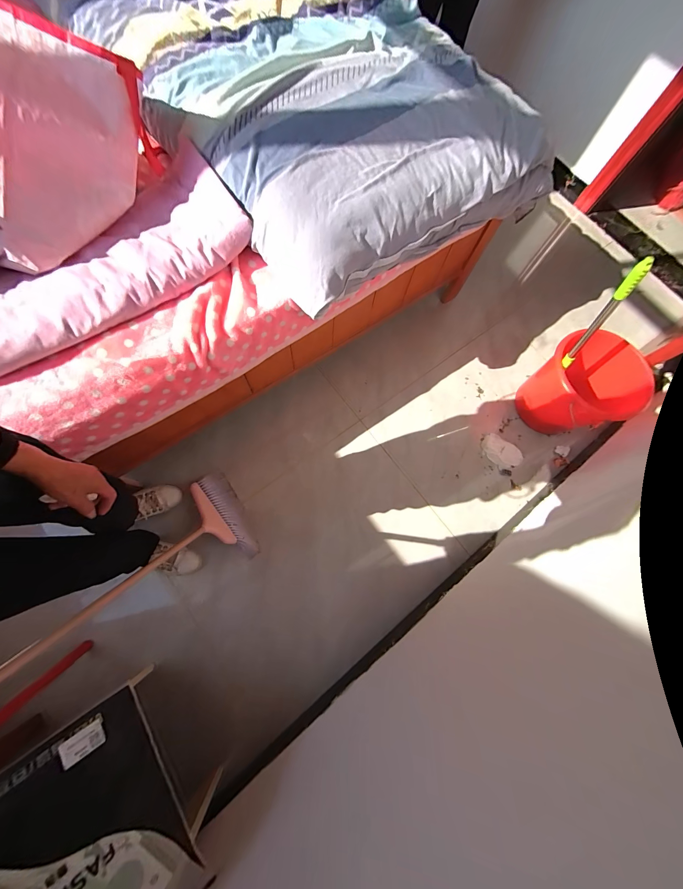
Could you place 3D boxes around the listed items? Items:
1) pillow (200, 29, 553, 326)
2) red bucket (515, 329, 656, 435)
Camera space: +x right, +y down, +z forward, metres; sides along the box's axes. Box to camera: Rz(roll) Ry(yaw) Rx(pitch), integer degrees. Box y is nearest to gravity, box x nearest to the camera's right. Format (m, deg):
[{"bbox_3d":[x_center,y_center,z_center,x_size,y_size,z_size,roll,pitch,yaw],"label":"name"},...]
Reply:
[{"bbox_3d":[0.110,-0.637,0.701,0.724,0.175,0.385,-34,80,-13],"label":"pillow"},{"bbox_3d":[0.781,-0.187,1.019,0.274,0.292,0.261,1,74,-4],"label":"red bucket"}]

